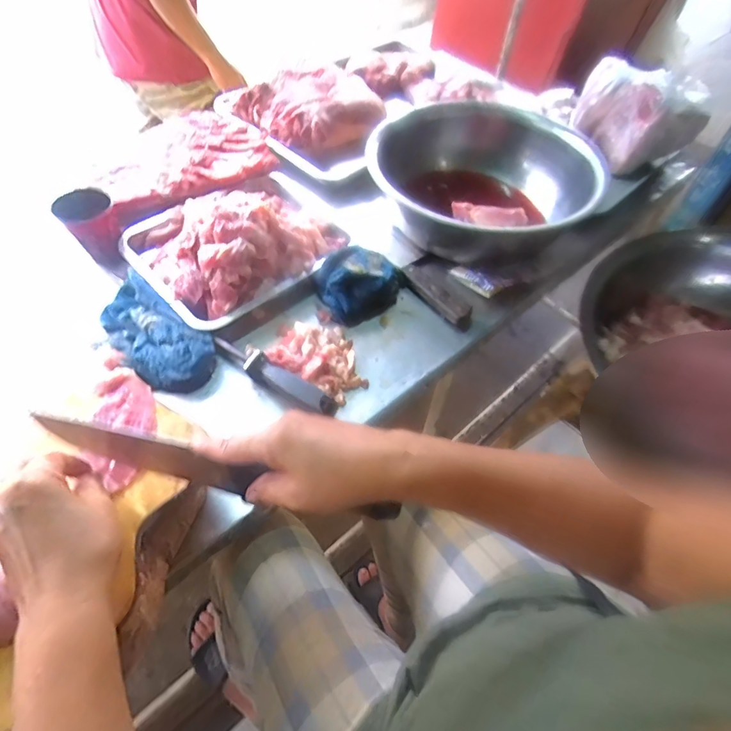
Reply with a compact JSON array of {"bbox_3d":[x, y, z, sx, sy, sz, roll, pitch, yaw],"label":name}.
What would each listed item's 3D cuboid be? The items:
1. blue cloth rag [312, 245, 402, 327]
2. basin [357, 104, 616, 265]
[{"bbox_3d":[-0.009,-0.130,0.681,0.105,0.060,0.130,40,60,22],"label":"blue cloth rag"},{"bbox_3d":[0.184,-0.302,0.772,0.319,0.132,0.365,37,59,20],"label":"basin"}]

